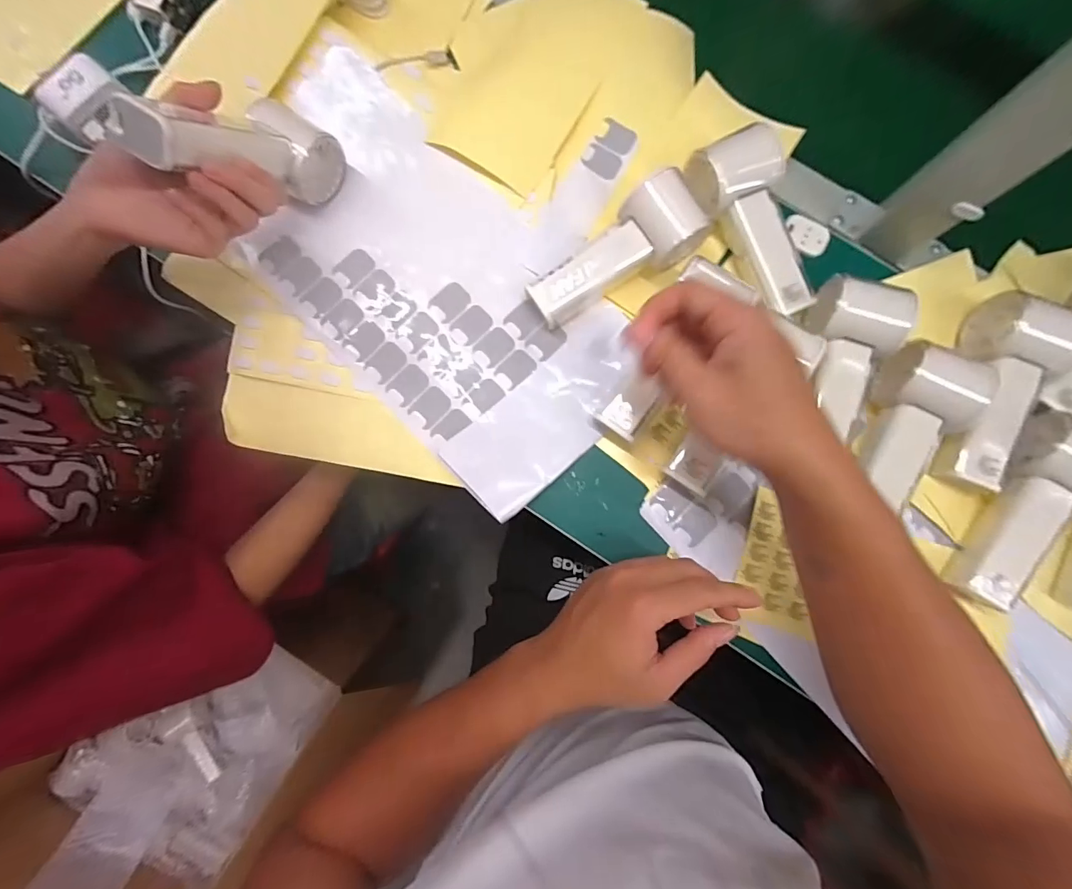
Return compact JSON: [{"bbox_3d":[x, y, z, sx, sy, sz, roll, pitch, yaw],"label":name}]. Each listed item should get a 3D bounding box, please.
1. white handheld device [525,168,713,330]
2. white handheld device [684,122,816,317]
[{"bbox_3d":[0.063,-0.155,0.365,0.147,0.050,0.056,-28,86,-2],"label":"white handheld device"},{"bbox_3d":[0.184,-0.179,0.367,0.062,0.050,0.149,-30,86,-2],"label":"white handheld device"}]

